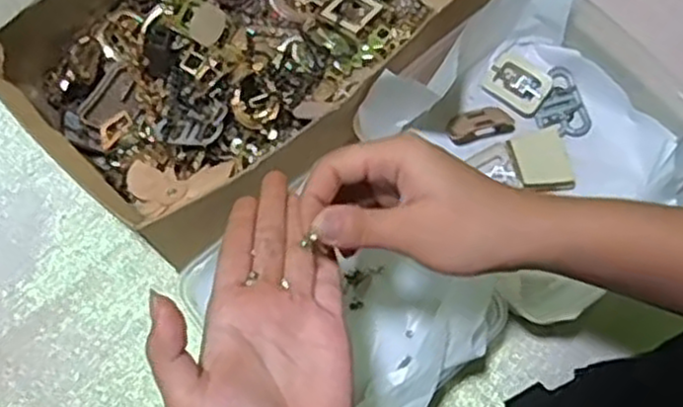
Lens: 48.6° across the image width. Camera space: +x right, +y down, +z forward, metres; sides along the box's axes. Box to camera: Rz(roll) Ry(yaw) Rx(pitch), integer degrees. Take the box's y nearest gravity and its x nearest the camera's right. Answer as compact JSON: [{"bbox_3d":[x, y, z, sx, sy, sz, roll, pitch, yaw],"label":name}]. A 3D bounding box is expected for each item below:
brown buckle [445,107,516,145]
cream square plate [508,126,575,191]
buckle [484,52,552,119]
[{"bbox_3d":[0.106,-0.063,0.578,0.052,0.012,0.025,-14,71,-3],"label":"brown buckle"},{"bbox_3d":[0.151,-0.031,0.566,0.039,0.012,0.050,-12,71,-2],"label":"cream square plate"},{"bbox_3d":[0.137,-0.092,0.586,0.046,0.007,0.037,37,103,18],"label":"buckle"}]

